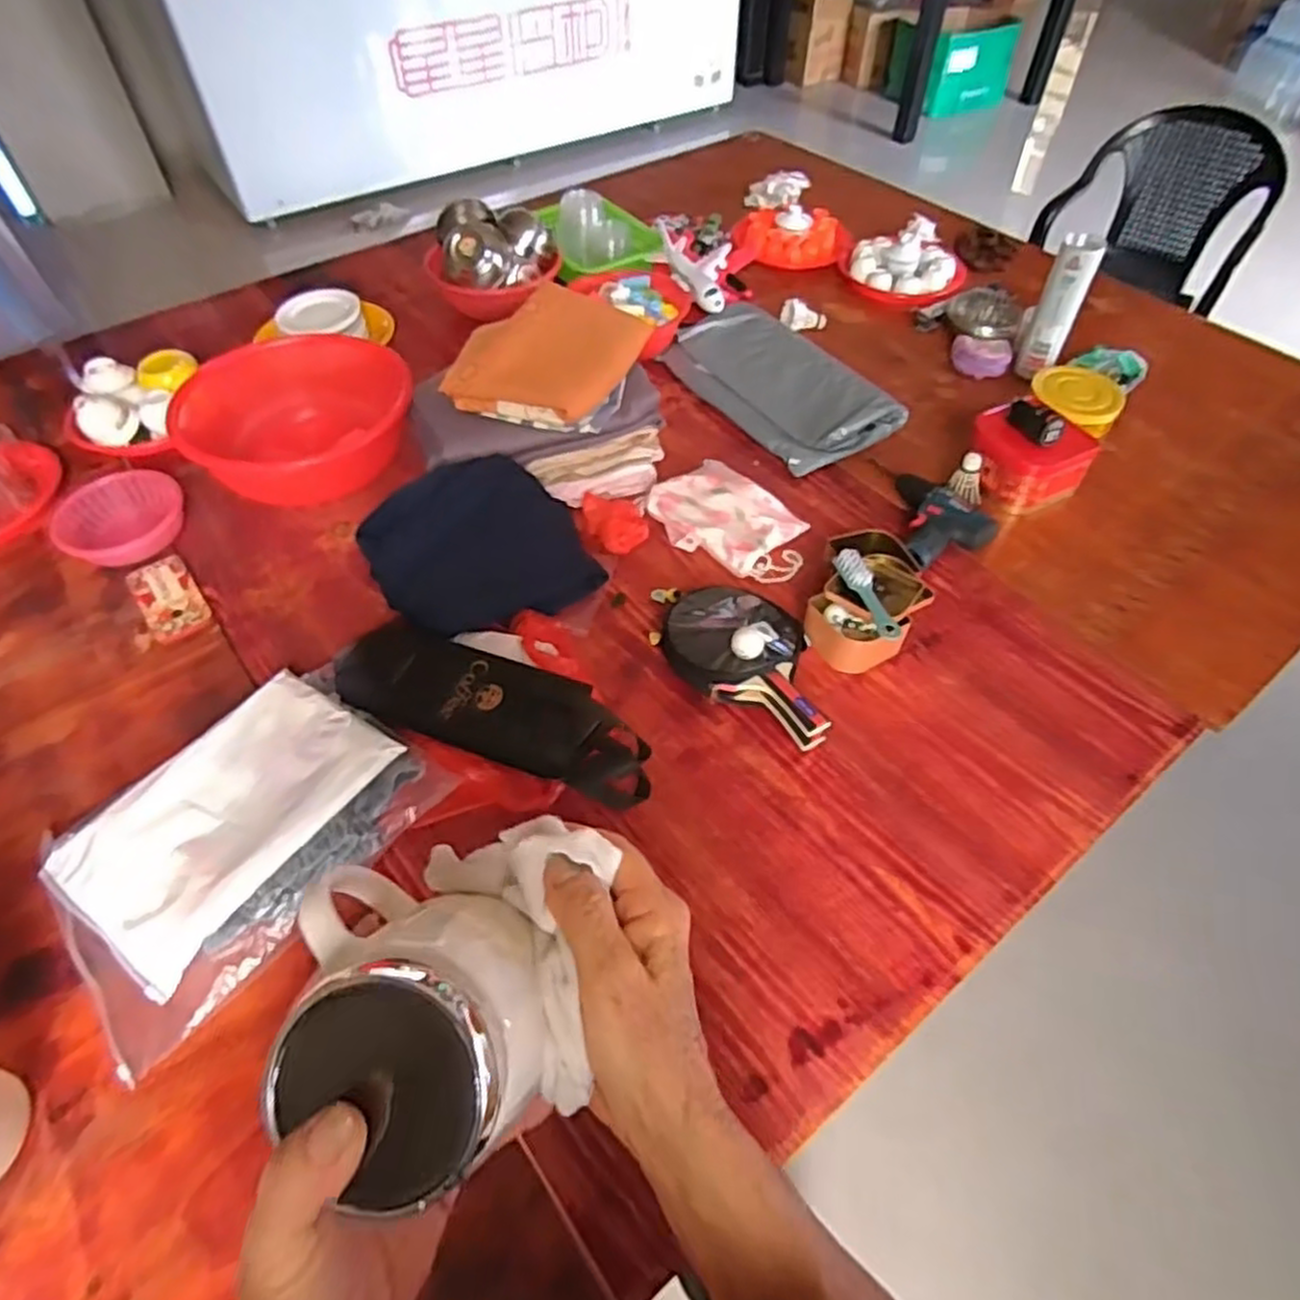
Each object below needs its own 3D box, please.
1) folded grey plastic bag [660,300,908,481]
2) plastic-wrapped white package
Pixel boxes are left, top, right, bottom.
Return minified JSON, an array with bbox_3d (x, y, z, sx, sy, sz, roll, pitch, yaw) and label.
[{"bbox_3d":[0.210,-0.468,1.342,0.224,0.049,0.419,-29,57,-21],"label":"folded grey plastic bag"},{"bbox_3d":[-0.436,0.198,0.810,0.285,0.053,0.364,31,58,22],"label":"plastic-wrapped white package"}]

